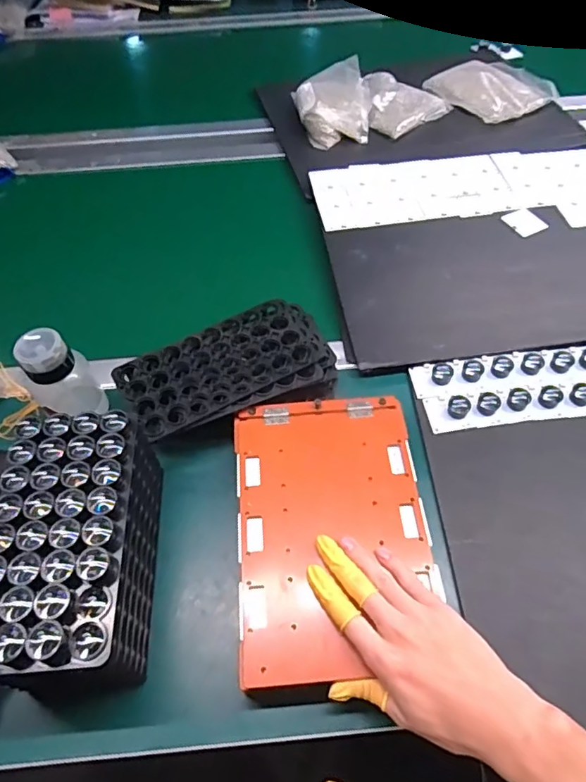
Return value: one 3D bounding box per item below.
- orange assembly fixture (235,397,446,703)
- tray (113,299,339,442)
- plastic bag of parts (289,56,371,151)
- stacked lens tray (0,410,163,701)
[{"bbox_3d":[0.034,0.116,0.450,0.162,0.010,0.245,-5,57,-1],"label":"orange assembly fixture"},{"bbox_3d":[-0.067,-0.019,0.558,0.217,0.052,0.115,-23,59,-12],"label":"tray"},{"bbox_3d":[0.070,-0.482,0.862,0.121,0.046,0.169,-9,58,-3],"label":"plastic bag of parts"},{"bbox_3d":[-0.172,0.130,0.423,0.101,0.121,0.200,-2,57,1],"label":"stacked lens tray"}]

